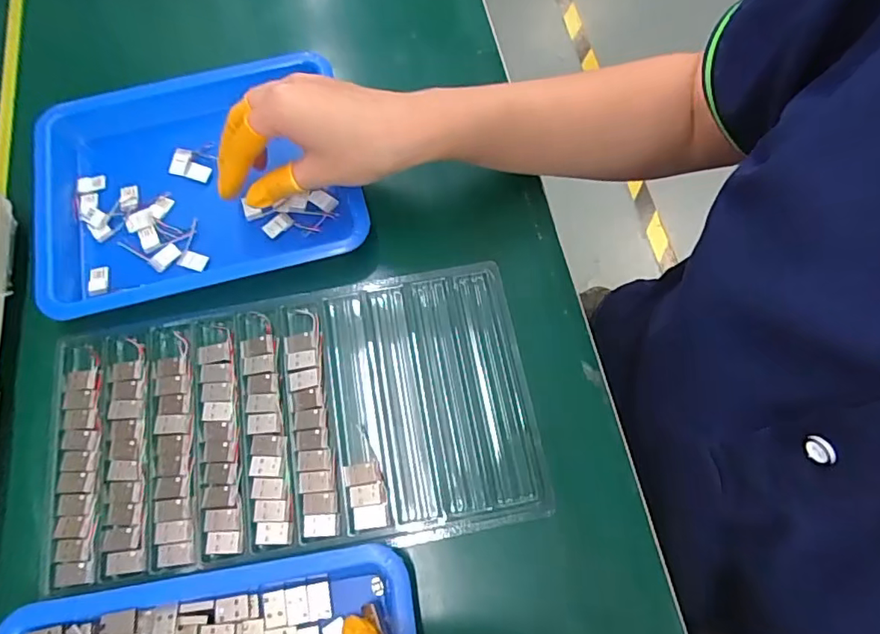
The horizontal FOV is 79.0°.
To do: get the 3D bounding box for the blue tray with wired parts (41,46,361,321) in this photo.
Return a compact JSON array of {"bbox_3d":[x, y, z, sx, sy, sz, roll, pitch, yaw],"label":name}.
[{"bbox_3d":[-0.176,-0.092,0.382,0.223,0.041,0.168,-14,70,-5],"label":"blue tray with wired parts"}]

